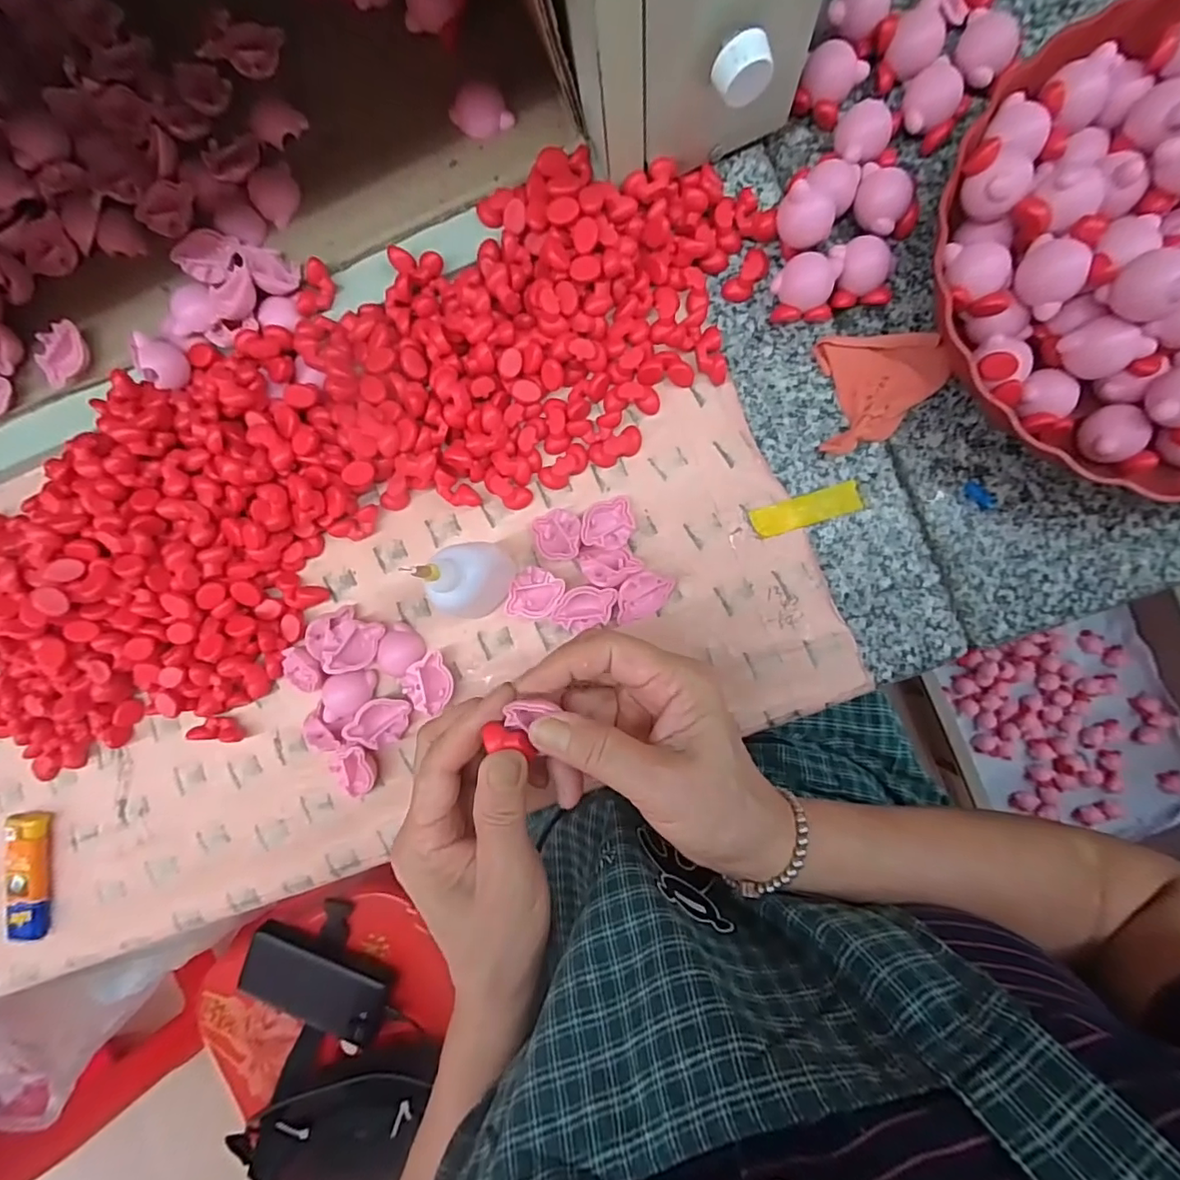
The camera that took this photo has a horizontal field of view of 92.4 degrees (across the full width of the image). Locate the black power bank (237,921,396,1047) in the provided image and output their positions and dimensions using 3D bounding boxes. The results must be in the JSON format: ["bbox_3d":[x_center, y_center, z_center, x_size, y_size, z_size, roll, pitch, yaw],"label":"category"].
[{"bbox_3d":[-0.281,0.402,0.582,0.151,0.023,0.077,21,95,2],"label":"black power bank"}]

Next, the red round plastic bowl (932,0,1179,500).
[{"bbox_3d":[0.301,-0.170,0.284,0.245,0.059,0.236,0,89,6],"label":"red round plastic bowl"}]

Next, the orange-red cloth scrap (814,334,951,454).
[{"bbox_3d":[0.165,-0.112,0.316,0.069,0.015,0.064,-5,89,6],"label":"orange-red cloth scrap"}]

